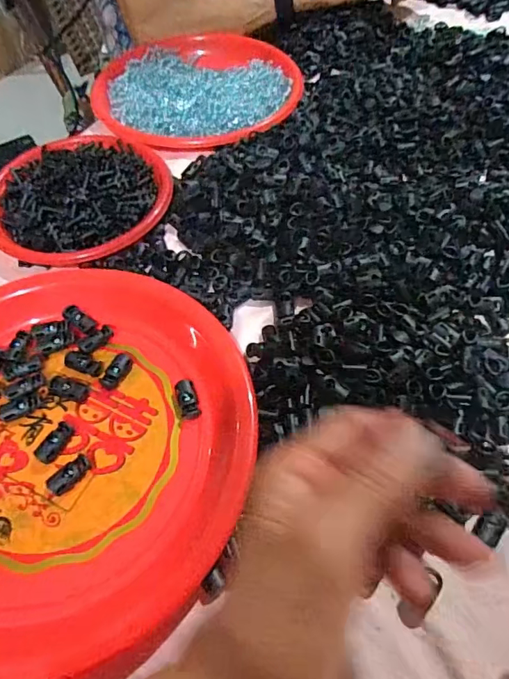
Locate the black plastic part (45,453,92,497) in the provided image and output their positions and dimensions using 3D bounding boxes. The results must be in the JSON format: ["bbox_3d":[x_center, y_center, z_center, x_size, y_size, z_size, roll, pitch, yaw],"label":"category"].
[{"bbox_3d":[-0.114,0.083,0.287,0.013,0.009,0.027,34,63,22],"label":"black plastic part"}]

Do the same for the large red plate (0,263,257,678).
[{"bbox_3d":[-0.132,0.051,0.299,0.253,0.022,0.274,-1,56,1],"label":"large red plate"}]

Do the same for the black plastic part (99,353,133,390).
[{"bbox_3d":[-0.098,0.022,0.329,0.014,0.006,0.028,16,58,12],"label":"black plastic part"}]

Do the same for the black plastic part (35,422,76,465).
[{"bbox_3d":[-0.128,0.066,0.299,0.011,0.009,0.027,23,60,17],"label":"black plastic part"}]

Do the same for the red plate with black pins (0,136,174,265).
[{"bbox_3d":[-0.158,-0.133,0.416,0.159,0.033,0.138,-13,56,-7],"label":"red plate with black pins"}]

